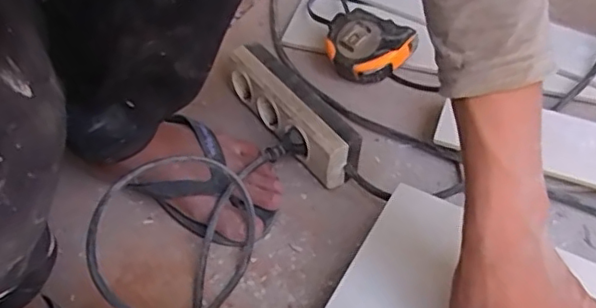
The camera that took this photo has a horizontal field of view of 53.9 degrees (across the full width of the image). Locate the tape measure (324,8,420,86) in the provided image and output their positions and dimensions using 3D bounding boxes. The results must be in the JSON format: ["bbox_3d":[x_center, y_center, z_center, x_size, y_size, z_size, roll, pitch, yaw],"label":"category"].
[{"bbox_3d":[0.078,-0.125,0.686,0.095,0.045,0.076,33,80,20],"label":"tape measure"}]

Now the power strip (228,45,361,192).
[{"bbox_3d":[-0.007,-0.042,0.623,0.047,0.063,0.193,-29,55,-20],"label":"power strip"}]

